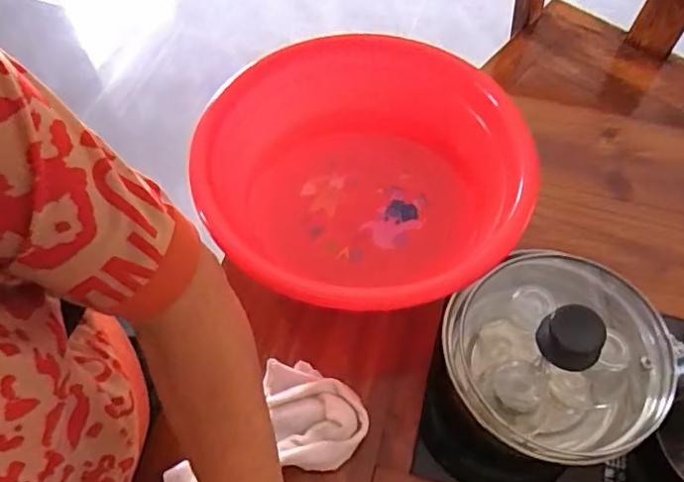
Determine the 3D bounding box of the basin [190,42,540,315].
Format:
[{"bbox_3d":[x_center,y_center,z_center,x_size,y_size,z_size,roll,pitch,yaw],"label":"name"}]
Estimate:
[{"bbox_3d":[0.014,-0.070,0.572,0.293,0.103,0.346,-29,62,-16],"label":"basin"}]

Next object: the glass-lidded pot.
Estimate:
[{"bbox_3d":[0.158,0.093,0.450,0.140,0.131,0.157,10,59,7],"label":"glass-lidded pot"}]

